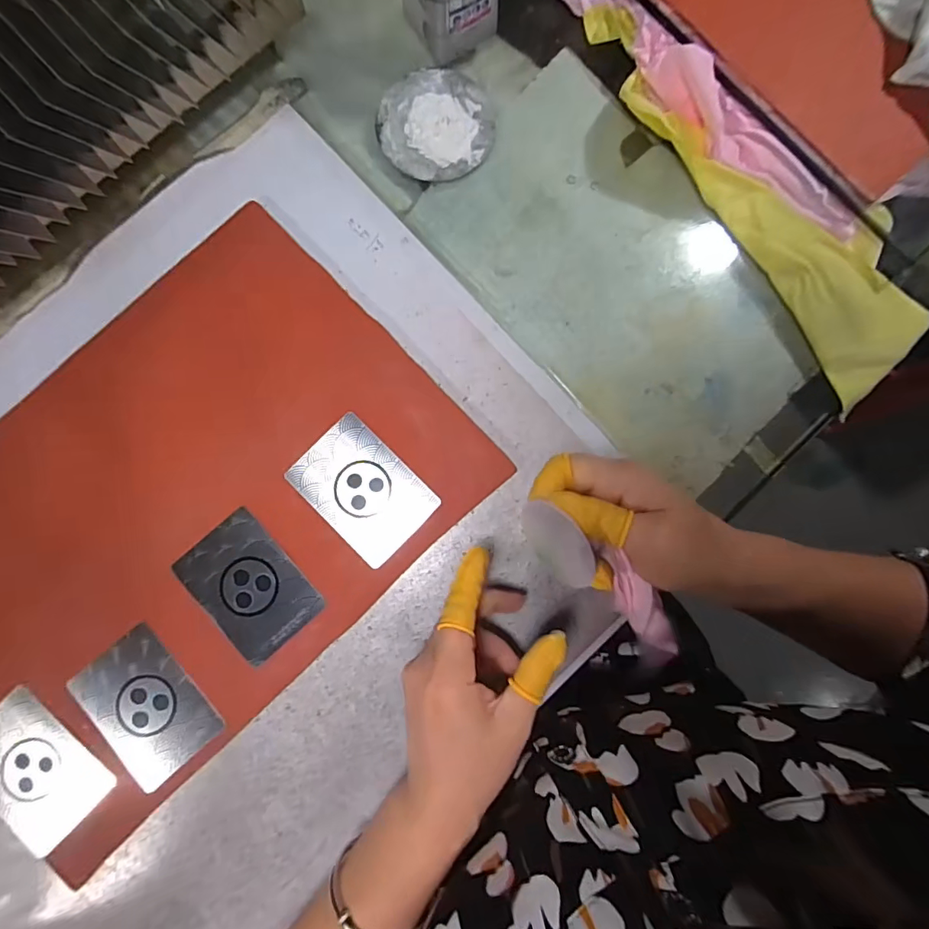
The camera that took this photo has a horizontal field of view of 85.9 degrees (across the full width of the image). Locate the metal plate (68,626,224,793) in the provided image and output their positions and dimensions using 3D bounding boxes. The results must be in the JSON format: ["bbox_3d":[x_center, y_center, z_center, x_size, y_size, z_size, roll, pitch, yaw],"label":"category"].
[{"bbox_3d":[-0.203,0.154,0.319,0.062,0.004,0.086,-40,88,-7],"label":"metal plate"}]

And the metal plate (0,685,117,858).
[{"bbox_3d":[-0.272,0.193,0.314,0.088,0.007,0.064,44,88,4],"label":"metal plate"}]

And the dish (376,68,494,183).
[{"bbox_3d":[-0.021,-0.246,0.361,0.081,0.006,0.082,0,85,-1],"label":"dish"}]

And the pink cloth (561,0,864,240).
[{"bbox_3d":[0.162,-0.254,0.349,0.053,0.039,0.281,-42,87,-4],"label":"pink cloth"}]

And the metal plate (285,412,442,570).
[{"bbox_3d":[-0.067,0.017,0.332,0.088,0.004,0.061,45,86,3],"label":"metal plate"}]

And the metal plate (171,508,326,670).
[{"bbox_3d":[-0.140,0.080,0.325,0.059,0.004,0.085,-41,90,-4],"label":"metal plate"}]

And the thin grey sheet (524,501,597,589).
[{"bbox_3d":[0.047,0.041,0.259,0.004,0.039,0.048,-26,49,-30],"label":"thin grey sheet"}]

